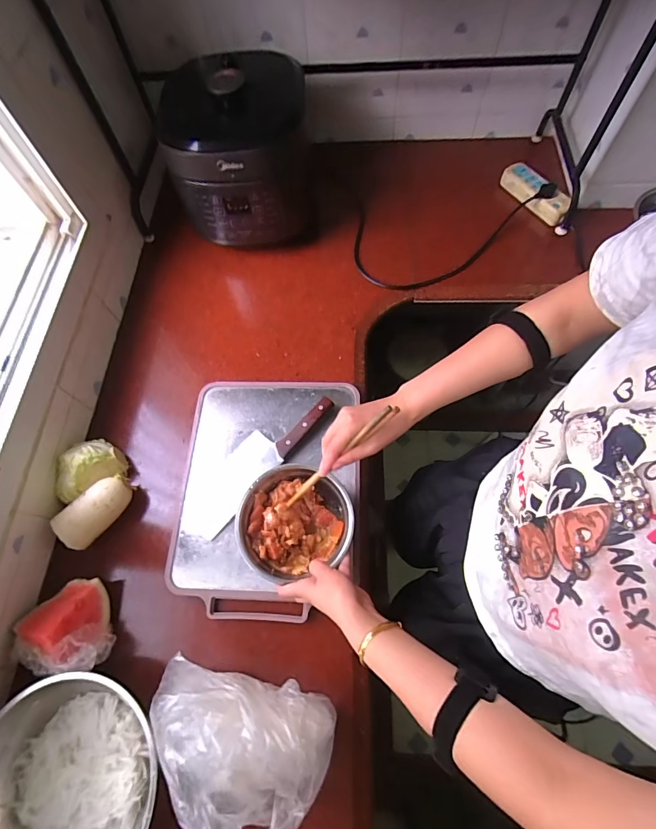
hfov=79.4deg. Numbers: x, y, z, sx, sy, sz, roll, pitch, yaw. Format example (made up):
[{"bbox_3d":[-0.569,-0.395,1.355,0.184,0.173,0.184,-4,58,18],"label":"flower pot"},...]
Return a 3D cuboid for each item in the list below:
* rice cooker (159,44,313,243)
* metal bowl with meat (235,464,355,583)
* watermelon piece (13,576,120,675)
[{"bbox_3d":[-0.164,-0.523,0.763,0.257,0.229,0.302,-5,64,-2],"label":"rice cooker"},{"bbox_3d":[-0.049,0.153,0.574,0.160,0.055,0.147,0,64,0],"label":"metal bowl with meat"},{"bbox_3d":[-0.358,0.282,0.532,0.113,0.055,0.108,-5,64,-2],"label":"watermelon piece"}]

